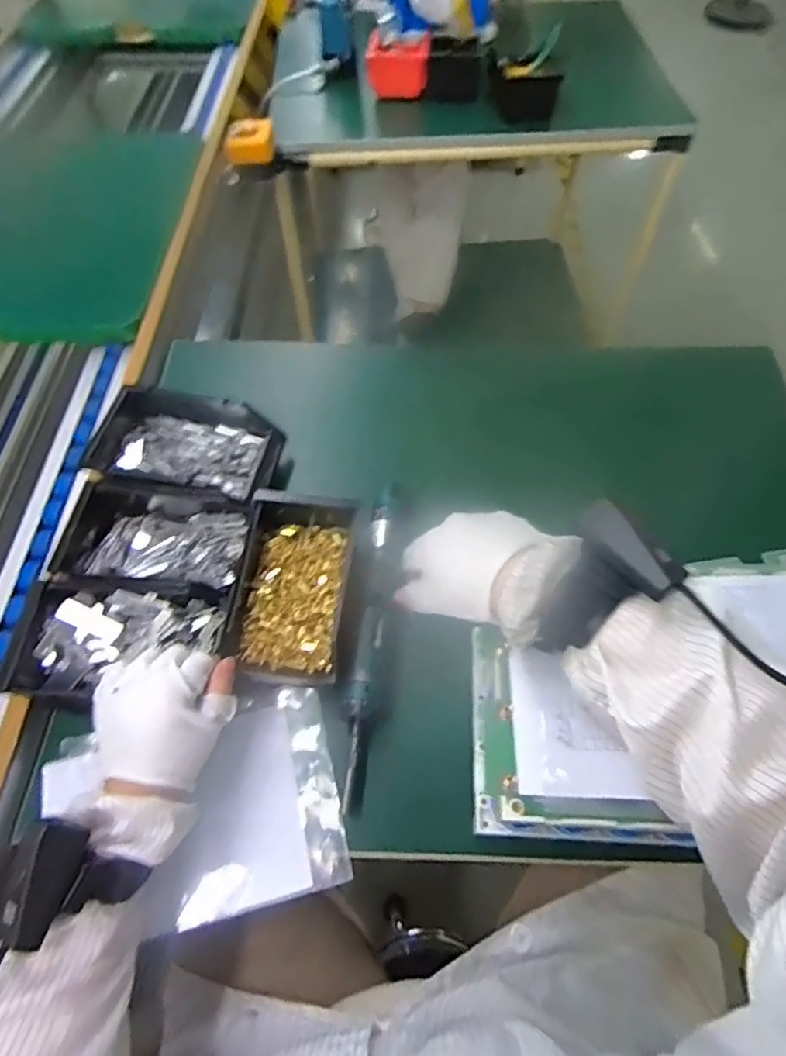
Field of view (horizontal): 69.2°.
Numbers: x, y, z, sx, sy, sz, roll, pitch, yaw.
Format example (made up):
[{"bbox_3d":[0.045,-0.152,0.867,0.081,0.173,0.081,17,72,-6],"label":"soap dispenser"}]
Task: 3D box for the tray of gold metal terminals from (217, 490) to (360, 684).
[{"bbox_3d":[-0.094,0.046,0.544,0.111,0.041,0.196,5,60,4],"label":"tray of gold metal terminals"}]

